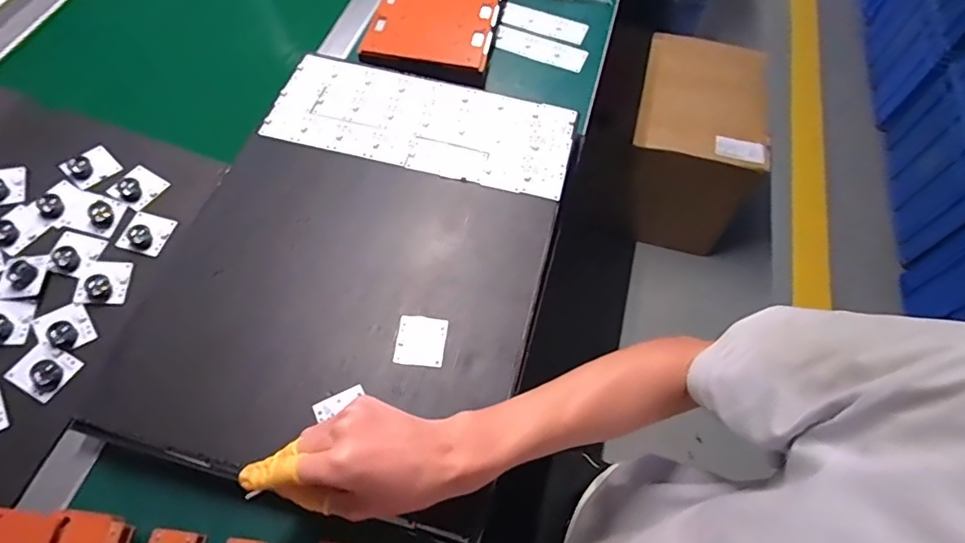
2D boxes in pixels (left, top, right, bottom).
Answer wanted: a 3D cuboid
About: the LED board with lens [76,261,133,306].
[{"bbox_3d":[-0.398,0.007,0.552,0.047,0.020,0.049,-4,61,-5],"label":"LED board with lens"}]

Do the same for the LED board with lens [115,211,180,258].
[{"bbox_3d":[-0.373,-0.044,0.589,0.045,0.014,0.050,13,61,5],"label":"LED board with lens"}]

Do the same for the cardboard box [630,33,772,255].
[{"bbox_3d":[0.536,-0.329,1.374,0.321,0.371,0.376,18,61,8],"label":"cardboard box"}]

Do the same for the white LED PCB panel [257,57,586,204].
[{"bbox_3d":[-0.072,-0.182,0.646,0.358,0.008,0.140,13,62,5],"label":"white LED PCB panel"}]

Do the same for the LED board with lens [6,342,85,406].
[{"bbox_3d":[-0.422,0.092,0.506,0.051,0.010,0.047,27,63,12],"label":"LED board with lens"}]

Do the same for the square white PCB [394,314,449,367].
[{"bbox_3d":[-0.059,0.065,0.506,0.047,0.004,0.048,8,61,2],"label":"square white PCB"}]

